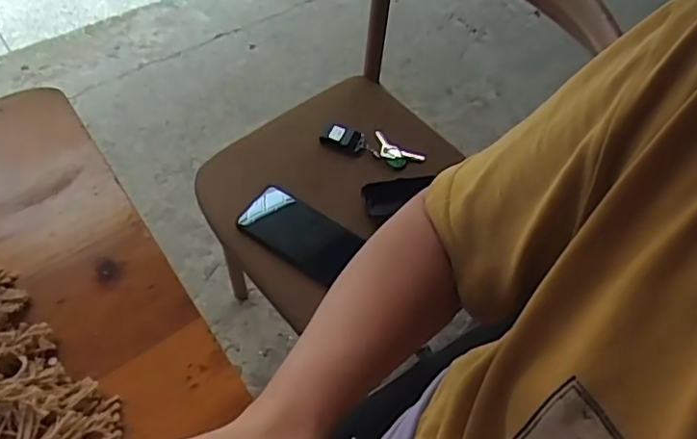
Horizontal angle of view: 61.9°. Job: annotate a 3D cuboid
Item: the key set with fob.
[{"bbox_3d":[0.034,-0.107,0.825,0.146,0.016,0.042,19,57,8],"label":"key set with fob"}]

